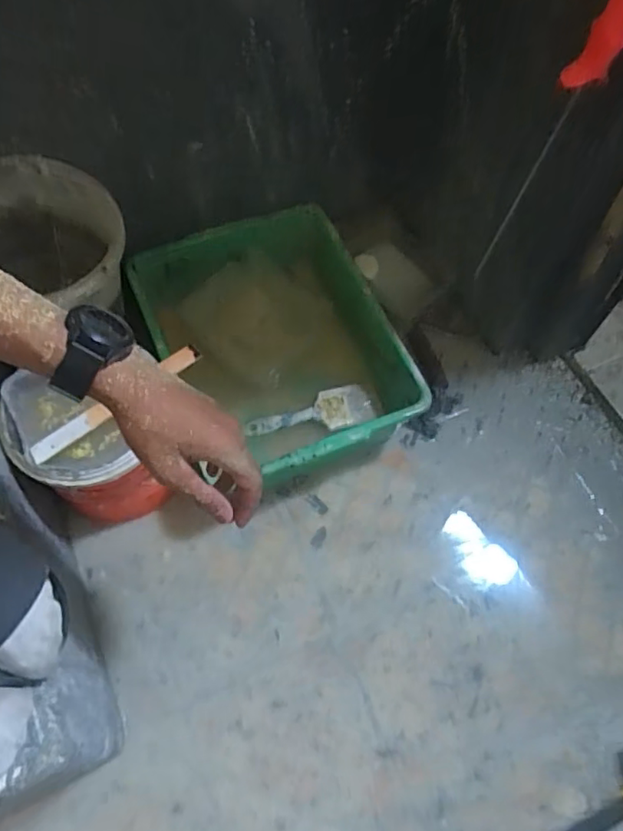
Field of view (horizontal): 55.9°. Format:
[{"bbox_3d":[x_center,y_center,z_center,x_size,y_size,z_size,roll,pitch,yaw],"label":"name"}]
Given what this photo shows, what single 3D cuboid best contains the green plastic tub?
[{"bbox_3d":[-0.053,-0.098,0.846,0.298,0.128,0.388,-23,66,-12],"label":"green plastic tub"}]

